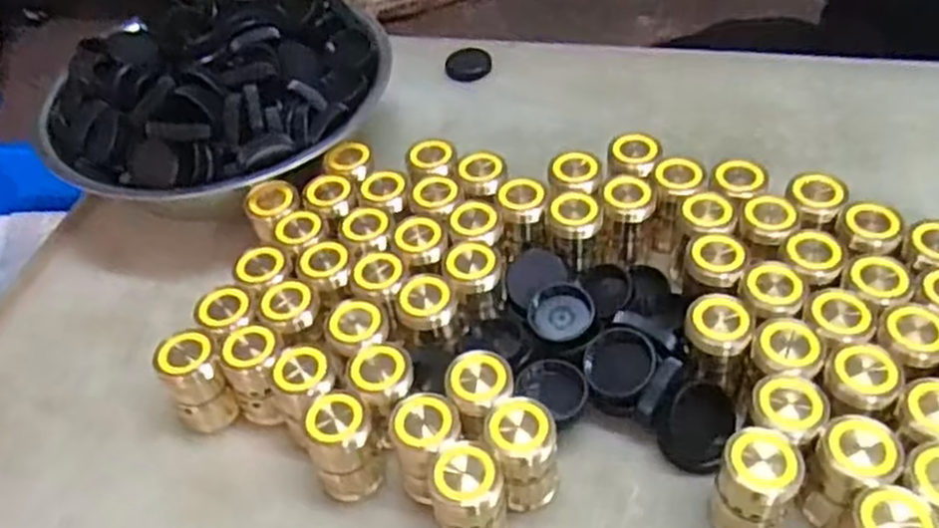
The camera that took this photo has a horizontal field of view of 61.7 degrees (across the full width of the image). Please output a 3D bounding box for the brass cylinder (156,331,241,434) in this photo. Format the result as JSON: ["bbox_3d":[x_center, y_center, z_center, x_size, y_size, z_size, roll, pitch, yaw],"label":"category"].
[{"bbox_3d":[-0.173,0.074,0.499,0.035,0.058,0.034,-24,50,-16],"label":"brass cylinder"}]

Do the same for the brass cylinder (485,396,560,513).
[{"bbox_3d":[0.031,0.109,0.444,0.037,0.065,0.038,-6,47,0],"label":"brass cylinder"}]

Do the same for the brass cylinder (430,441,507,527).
[{"bbox_3d":[0.000,0.128,0.425,0.036,0.072,0.039,-3,47,3],"label":"brass cylinder"}]

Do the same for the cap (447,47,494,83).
[{"bbox_3d":[-0.001,-0.192,0.753,0.043,0.014,0.043,-3,47,3],"label":"cap"}]

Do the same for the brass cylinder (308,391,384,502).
[{"bbox_3d":[-0.073,0.107,0.457,0.035,0.063,0.035,-3,47,3],"label":"brass cylinder"}]

